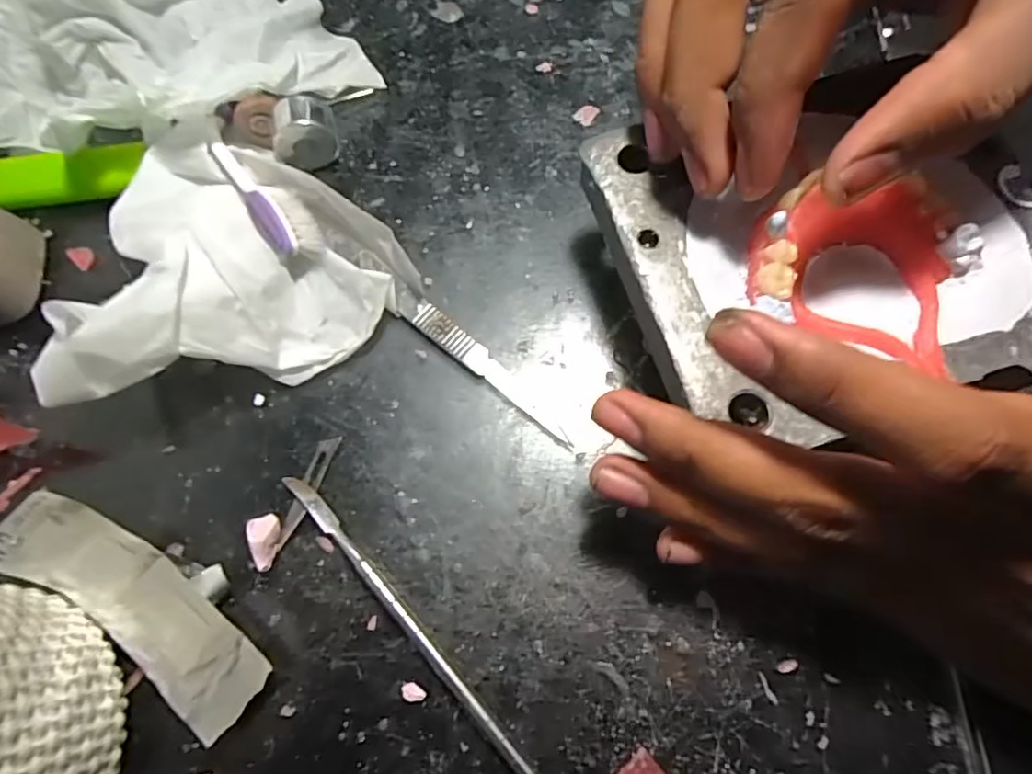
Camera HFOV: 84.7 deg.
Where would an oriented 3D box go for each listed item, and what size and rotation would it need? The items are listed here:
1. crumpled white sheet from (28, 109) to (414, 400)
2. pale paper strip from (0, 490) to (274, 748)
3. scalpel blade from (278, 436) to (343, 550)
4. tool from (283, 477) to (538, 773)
[{"bbox_3d":[-0.094,-0.054,0.200,0.104,0.041,0.102,-15,70,-5],"label":"crumpled white sheet"},{"bbox_3d":[-0.111,0.064,0.164,0.085,0.027,0.028,32,73,12],"label":"pale paper strip"},{"bbox_3d":[-0.069,0.033,0.187,0.007,0.004,0.038,17,71,7],"label":"scalpel blade"},{"bbox_3d":[-0.022,0.081,0.166,0.005,0.006,0.150,-41,74,-13],"label":"tool"}]

